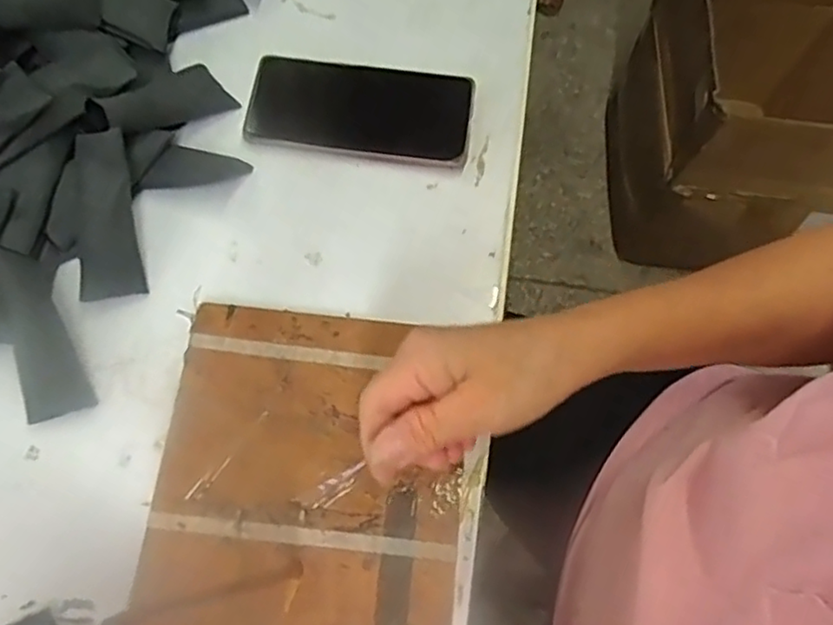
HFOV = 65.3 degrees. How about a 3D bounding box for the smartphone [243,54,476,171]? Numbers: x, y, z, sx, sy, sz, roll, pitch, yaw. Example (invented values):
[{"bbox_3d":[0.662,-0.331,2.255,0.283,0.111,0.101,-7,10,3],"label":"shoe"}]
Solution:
[{"bbox_3d":[-0.040,-0.149,0.475,0.158,0.015,0.077,10,71,3],"label":"smartphone"}]

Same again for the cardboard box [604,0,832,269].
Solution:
[{"bbox_3d":[0.562,-0.342,1.128,0.345,0.438,0.436,2,70,0],"label":"cardboard box"}]

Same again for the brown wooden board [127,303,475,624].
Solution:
[{"bbox_3d":[-0.064,0.129,0.376,0.176,0.015,0.267,6,70,1],"label":"brown wooden board"}]

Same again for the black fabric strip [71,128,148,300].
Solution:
[{"bbox_3d":[-0.198,-0.061,0.413,0.037,0.019,0.101,0,103,-1],"label":"black fabric strip"}]

